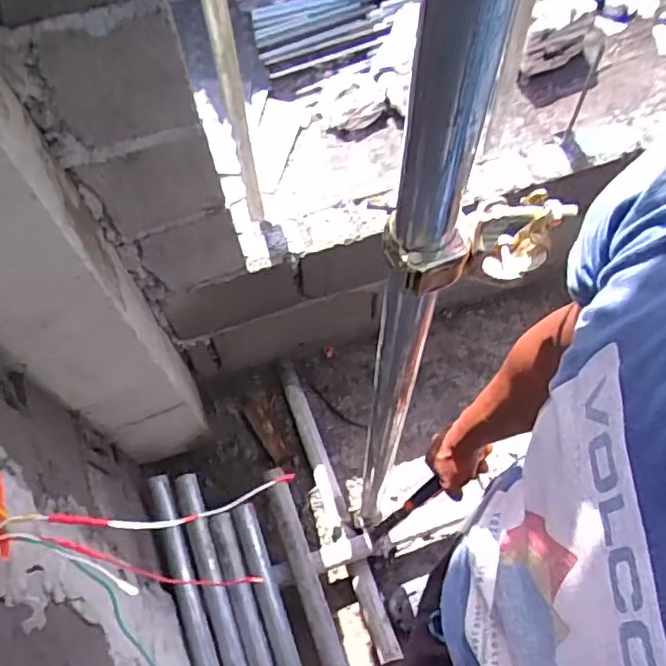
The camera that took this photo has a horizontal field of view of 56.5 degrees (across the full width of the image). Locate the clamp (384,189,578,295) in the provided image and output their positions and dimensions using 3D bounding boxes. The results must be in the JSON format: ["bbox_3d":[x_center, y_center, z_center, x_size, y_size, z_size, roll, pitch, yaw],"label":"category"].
[{"bbox_3d":[0.113,-0.068,0.494,0.139,0.081,0.053,-14,63,-5],"label":"clamp"}]

